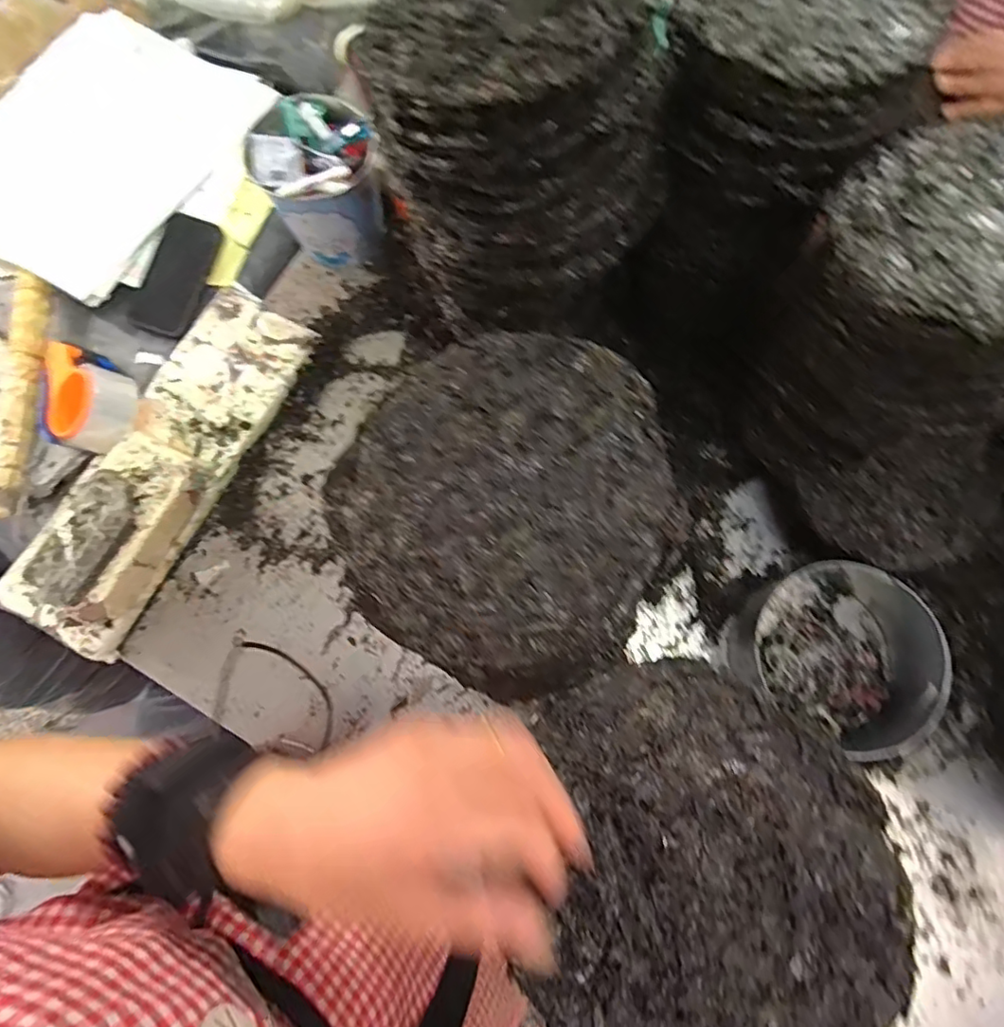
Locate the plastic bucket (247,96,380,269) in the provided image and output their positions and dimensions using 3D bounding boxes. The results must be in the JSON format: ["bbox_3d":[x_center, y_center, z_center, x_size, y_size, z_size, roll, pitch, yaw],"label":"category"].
[{"bbox_3d":[-0.233,-0.418,0.728,0.138,0.143,0.170,-20,76,-3],"label":"plastic bucket"}]

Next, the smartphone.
[{"bbox_3d":[-0.432,-0.315,0.733,0.068,0.014,0.160,25,90,-18],"label":"smartphone"}]

